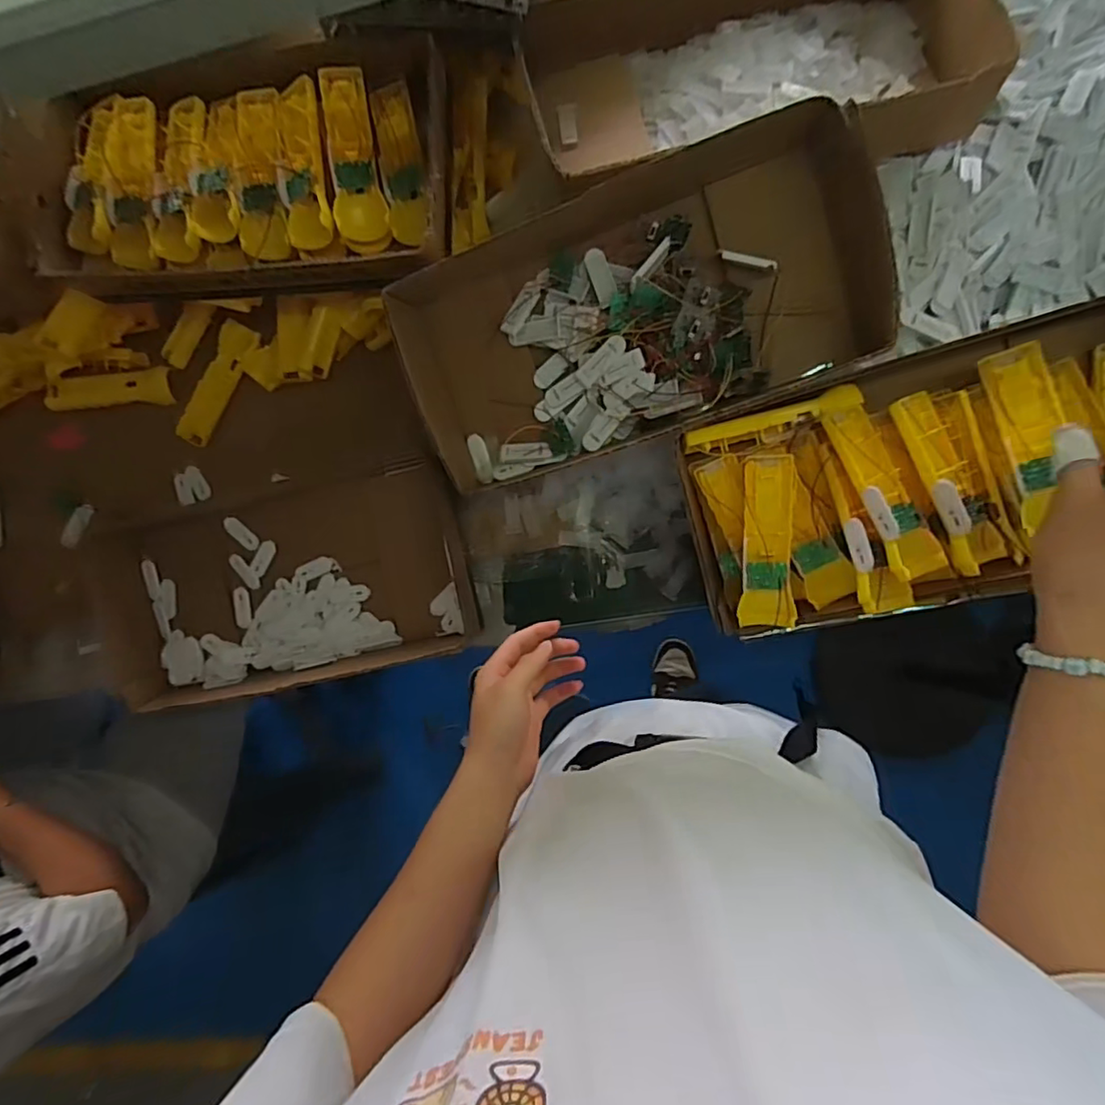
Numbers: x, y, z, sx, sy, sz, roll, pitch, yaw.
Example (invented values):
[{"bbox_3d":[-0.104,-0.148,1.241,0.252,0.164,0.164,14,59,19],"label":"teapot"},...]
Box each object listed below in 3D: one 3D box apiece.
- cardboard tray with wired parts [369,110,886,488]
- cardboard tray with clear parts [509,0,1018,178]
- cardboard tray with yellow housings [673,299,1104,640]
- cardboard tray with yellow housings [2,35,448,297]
[{"bbox_3d":[0.078,-0.223,0.569,0.433,0.111,0.236,-12,103,16],"label":"cardboard tray with wired parts"},{"bbox_3d":[0.195,-0.475,0.588,0.419,0.104,0.247,-13,83,8],"label":"cardboard tray with clear parts"},{"bbox_3d":[0.339,-0.066,0.551,0.413,0.121,0.225,-13,83,6],"label":"cardboard tray with yellow housings"},{"bbox_3d":[-0.338,-0.389,0.616,0.474,0.053,0.238,-1,85,9],"label":"cardboard tray with yellow housings"}]

